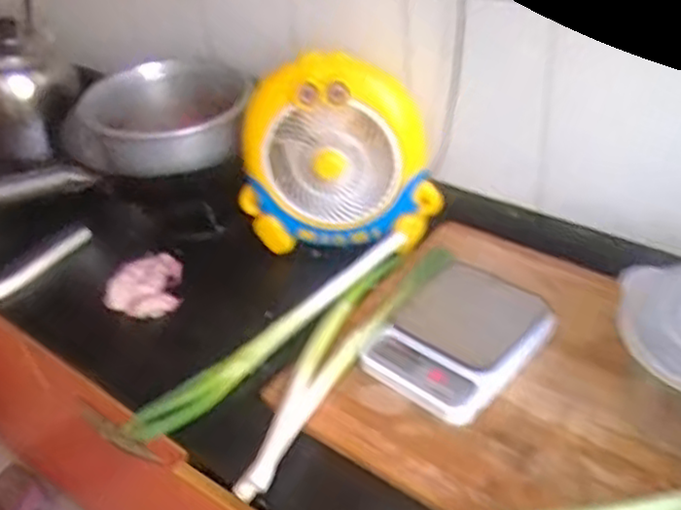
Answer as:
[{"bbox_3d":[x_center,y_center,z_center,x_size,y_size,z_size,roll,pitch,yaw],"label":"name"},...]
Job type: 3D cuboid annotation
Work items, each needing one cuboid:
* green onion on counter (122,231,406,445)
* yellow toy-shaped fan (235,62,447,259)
[{"bbox_3d":[-0.073,0.095,0.892,0.426,0.038,0.032,-34,45,-29],"label":"green onion on counter"},{"bbox_3d":[-0.011,-0.139,0.963,0.263,0.228,0.097,2,39,12],"label":"yellow toy-shaped fan"}]

